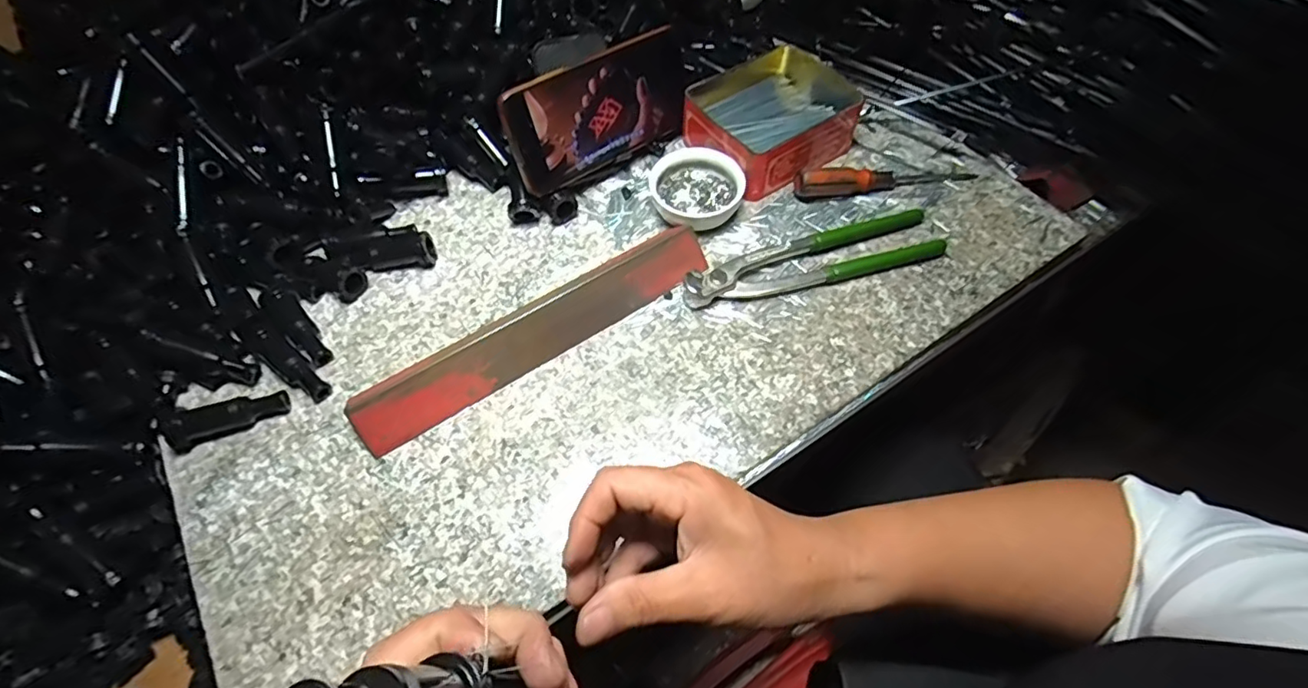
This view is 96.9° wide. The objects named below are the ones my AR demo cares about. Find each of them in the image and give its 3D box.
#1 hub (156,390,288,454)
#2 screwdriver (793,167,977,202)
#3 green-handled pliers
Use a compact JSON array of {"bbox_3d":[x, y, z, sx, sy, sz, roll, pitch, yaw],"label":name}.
[{"bbox_3d":[-0.268,0.046,0.361,0.067,0.021,0.017,-20,60,-10],"label":"hub"},{"bbox_3d":[0.188,-0.134,0.462,0.150,0.025,0.017,-9,58,-4],"label":"screwdriver"},{"bbox_3d":[0.117,-0.064,0.426,0.197,0.018,0.042,-16,59,-8],"label":"green-handled pliers"}]

